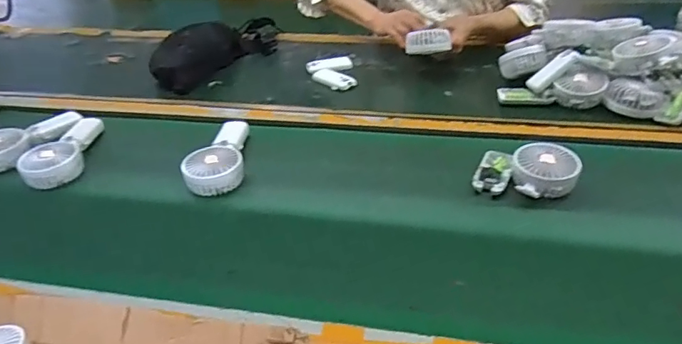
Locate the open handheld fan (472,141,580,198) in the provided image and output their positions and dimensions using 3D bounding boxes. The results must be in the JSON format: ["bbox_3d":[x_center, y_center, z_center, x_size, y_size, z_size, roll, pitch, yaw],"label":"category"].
[{"bbox_3d":[0.264,-0.003,0.712,0.135,0.041,0.088,10,41,18],"label":"open handheld fan"}]

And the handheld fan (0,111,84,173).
[{"bbox_3d":[-0.544,-0.063,0.870,0.183,0.054,0.075,-28,44,-26],"label":"handheld fan"}]

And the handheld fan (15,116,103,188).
[{"bbox_3d":[-0.466,-0.046,0.848,0.083,0.043,0.180,-5,38,1],"label":"handheld fan"}]

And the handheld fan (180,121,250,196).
[{"bbox_3d":[-0.196,-0.033,0.807,0.085,0.039,0.171,-5,38,1],"label":"handheld fan"}]

